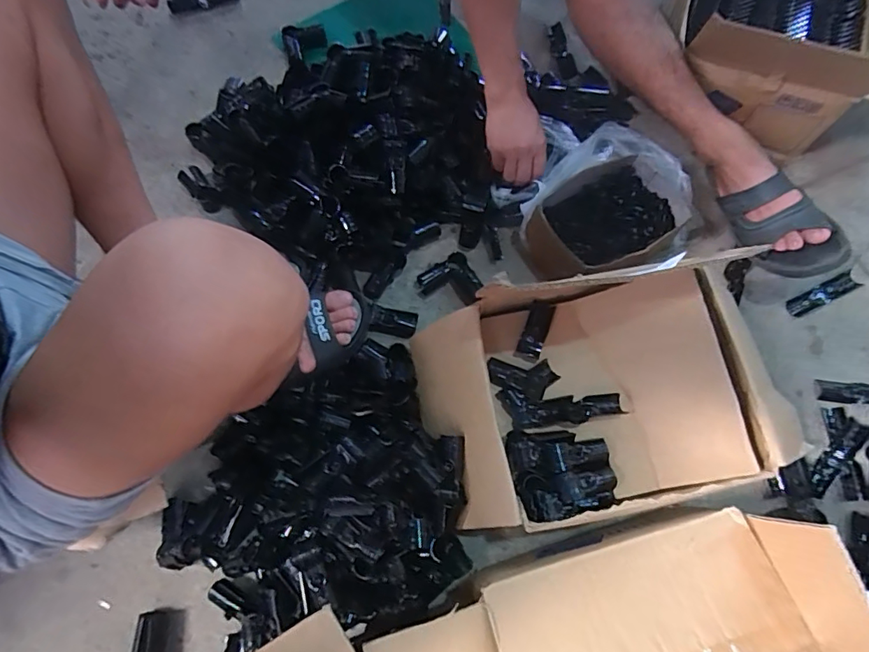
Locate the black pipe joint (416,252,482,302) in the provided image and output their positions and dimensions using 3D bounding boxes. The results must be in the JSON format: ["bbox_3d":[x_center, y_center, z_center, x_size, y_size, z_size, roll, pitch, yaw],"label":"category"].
[{"bbox_3d":[0.026,-0.081,0.781,0.095,0.026,0.058,16,71,5],"label":"black pipe joint"}]

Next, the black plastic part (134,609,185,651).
[{"bbox_3d":[-0.345,0.400,0.625,0.053,0.033,0.080,-1,70,-1],"label":"black plastic part"}]

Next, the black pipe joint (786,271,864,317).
[{"bbox_3d":[0.619,-0.051,0.804,0.132,0.016,0.032,-24,72,-9],"label":"black pipe joint"}]

